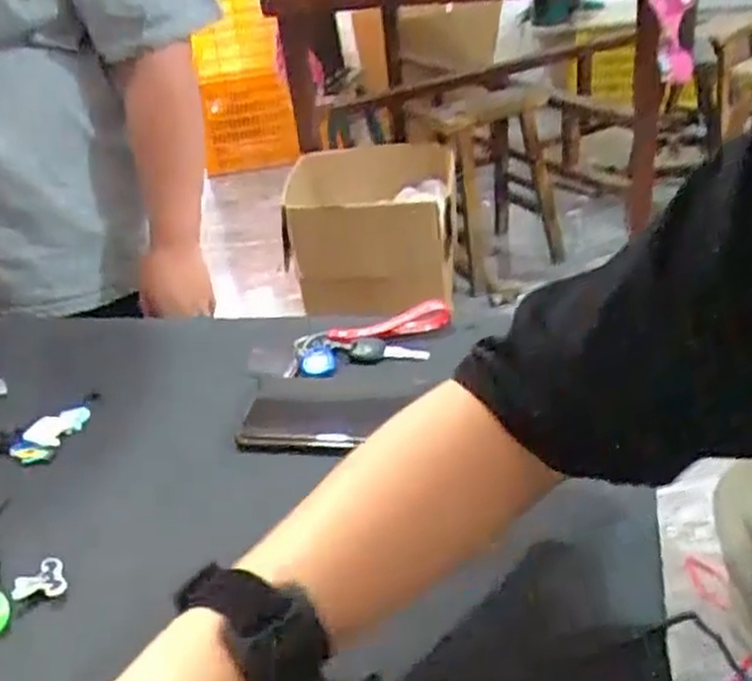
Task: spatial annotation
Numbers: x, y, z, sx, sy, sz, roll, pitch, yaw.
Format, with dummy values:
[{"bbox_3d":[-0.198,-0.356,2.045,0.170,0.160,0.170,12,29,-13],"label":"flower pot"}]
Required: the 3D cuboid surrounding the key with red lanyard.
[{"bbox_3d":[0.000,-0.003,0.627,0.127,0.016,0.056,-10,32,-3],"label":"key with red lanyard"}]

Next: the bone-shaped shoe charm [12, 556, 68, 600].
[{"bbox_3d":[-0.198,0.142,0.457,0.029,0.007,0.031,-22,34,-22],"label":"bone-shaped shoe charm"}]

